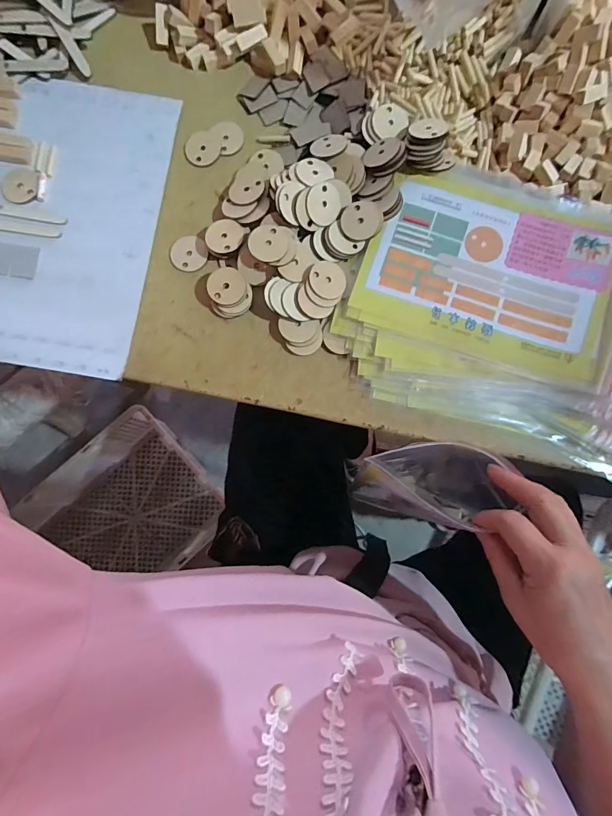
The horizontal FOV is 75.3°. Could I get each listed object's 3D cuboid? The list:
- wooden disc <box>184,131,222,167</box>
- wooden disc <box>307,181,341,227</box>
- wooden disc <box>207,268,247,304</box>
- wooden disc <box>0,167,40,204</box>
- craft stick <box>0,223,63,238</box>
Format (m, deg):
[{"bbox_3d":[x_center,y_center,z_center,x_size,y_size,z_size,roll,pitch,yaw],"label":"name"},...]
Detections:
[{"bbox_3d":[-0.098,-0.247,0.376,0.033,0.004,0.036,0,84,-1],"label":"wooden disc"},{"bbox_3d":[0.016,-0.179,0.348,0.032,0.004,0.034,-12,121,-21],"label":"wooden disc"},{"bbox_3d":[-0.070,-0.108,0.351,0.033,0.004,0.032,0,93,-8],"label":"wooden disc"},{"bbox_3d":[-0.268,-0.209,0.370,0.034,0.004,0.034,0,84,-1],"label":"wooden disc"},{"bbox_3d":[-0.285,-0.168,0.366,0.111,0.005,0.008,7,84,0],"label":"craft stick"}]

